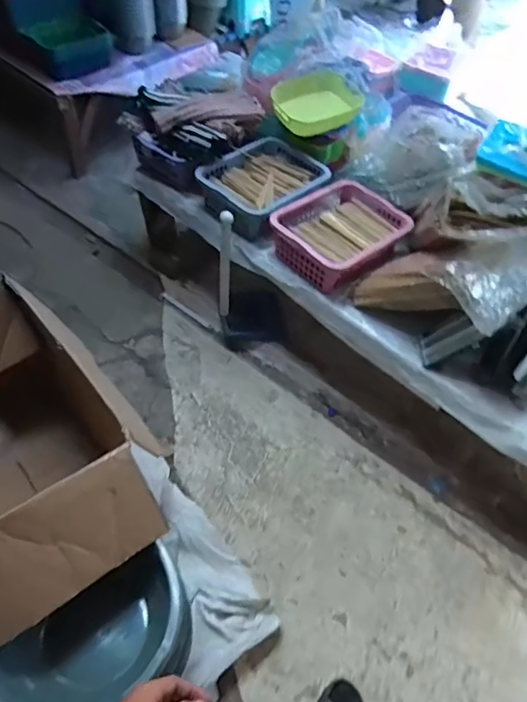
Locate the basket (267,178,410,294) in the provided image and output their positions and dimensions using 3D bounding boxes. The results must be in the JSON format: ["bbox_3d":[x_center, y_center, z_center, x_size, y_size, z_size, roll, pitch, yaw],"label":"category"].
[{"bbox_3d":[0.243,-0.374,1.607,0.317,0.136,0.390,37,58,22],"label":"basket"}]

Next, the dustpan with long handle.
[{"bbox_3d":[-0.028,-0.277,1.771,0.240,0.541,0.270,8,52,1],"label":"dustpan with long handle"}]

